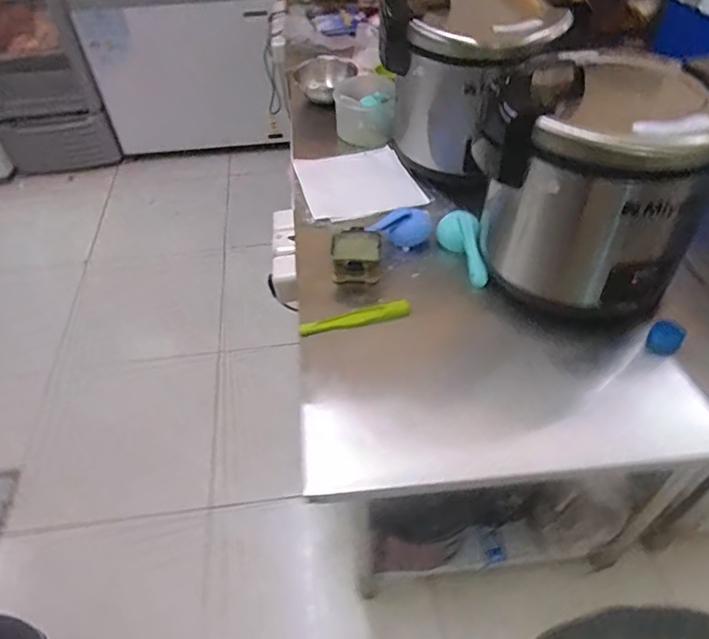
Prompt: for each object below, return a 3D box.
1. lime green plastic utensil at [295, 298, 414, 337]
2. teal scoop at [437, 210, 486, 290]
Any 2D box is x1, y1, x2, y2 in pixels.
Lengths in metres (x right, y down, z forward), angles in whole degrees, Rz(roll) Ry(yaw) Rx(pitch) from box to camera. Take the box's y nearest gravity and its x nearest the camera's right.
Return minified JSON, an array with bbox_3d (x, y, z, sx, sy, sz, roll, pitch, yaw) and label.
[{"bbox_3d":[0.002,-0.004,1.020,0.213,0.023,0.034,-12,48,-9],"label":"lime green plastic utensil"},{"bbox_3d":[0.222,-0.152,1.102,0.071,0.060,0.179,-7,47,-4],"label":"teal scoop"}]

